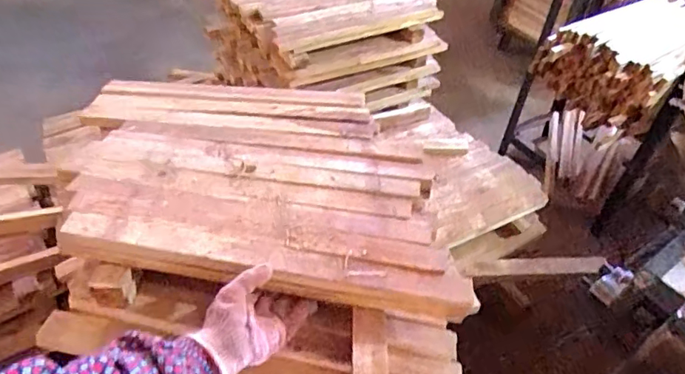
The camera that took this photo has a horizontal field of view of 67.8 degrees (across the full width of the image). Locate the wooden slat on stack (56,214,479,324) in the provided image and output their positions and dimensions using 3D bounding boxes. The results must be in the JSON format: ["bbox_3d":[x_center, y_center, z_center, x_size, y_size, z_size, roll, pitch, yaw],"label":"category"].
[{"bbox_3d":[-0.092,0.102,0.626,0.499,0.044,0.050,10,45,0],"label":"wooden slat on stack"}]

